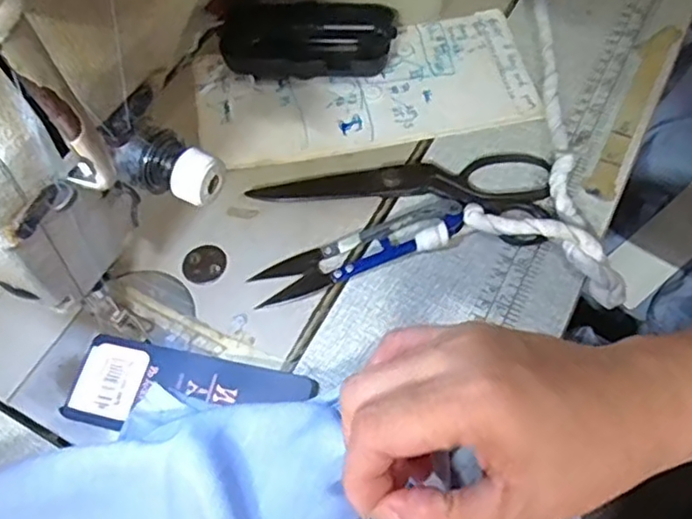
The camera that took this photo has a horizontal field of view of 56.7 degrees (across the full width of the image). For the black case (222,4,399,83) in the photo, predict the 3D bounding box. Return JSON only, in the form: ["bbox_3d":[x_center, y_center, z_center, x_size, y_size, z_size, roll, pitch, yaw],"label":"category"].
[{"bbox_3d":[-0.024,-0.142,0.419,0.108,0.031,0.048,0,60,3],"label":"black case"}]

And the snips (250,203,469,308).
[{"bbox_3d":[0.008,-0.005,0.347,0.115,0.017,0.026,-16,60,-6],"label":"snips"}]

